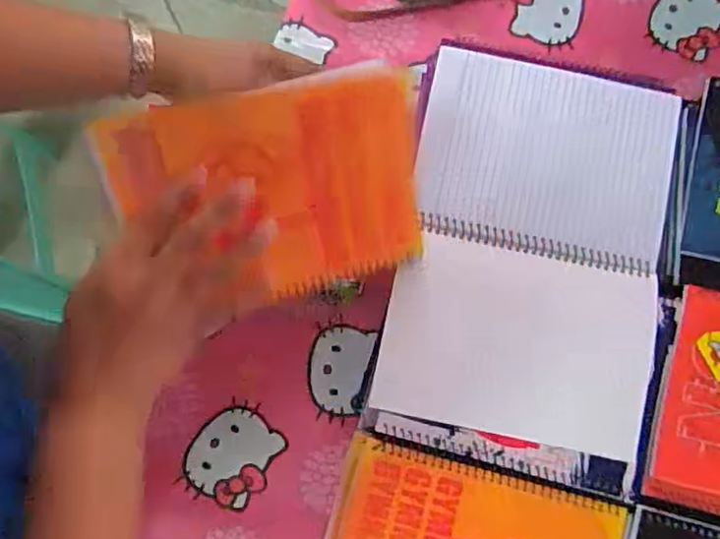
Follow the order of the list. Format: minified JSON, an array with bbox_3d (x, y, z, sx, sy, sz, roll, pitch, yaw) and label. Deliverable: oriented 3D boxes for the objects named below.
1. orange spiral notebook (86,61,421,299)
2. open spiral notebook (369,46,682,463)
[{"bbox_3d":[-0.054,-0.047,0.410,0.200,0.015,0.147,-16,120,-11],"label":"orange spiral notebook"},{"bbox_3d":[0.136,-0.019,0.472,0.196,0.021,0.294,11,80,3],"label":"open spiral notebook"}]

